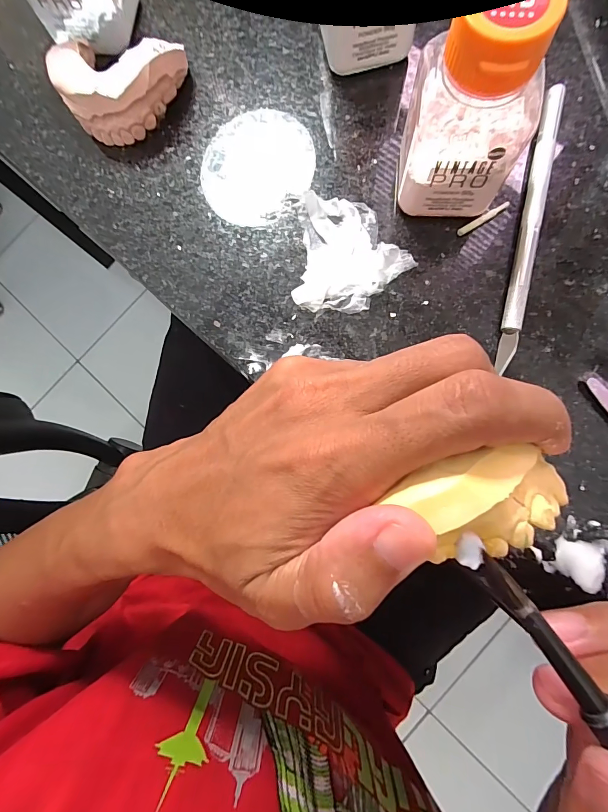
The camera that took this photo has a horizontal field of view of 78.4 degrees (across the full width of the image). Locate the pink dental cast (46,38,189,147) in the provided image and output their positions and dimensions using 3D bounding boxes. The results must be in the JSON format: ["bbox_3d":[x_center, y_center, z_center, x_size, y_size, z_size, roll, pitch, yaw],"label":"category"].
[{"bbox_3d":[-0.088,-0.156,0.180,0.058,0.025,0.045,-2,84,5],"label":"pink dental cast"}]

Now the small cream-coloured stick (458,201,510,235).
[{"bbox_3d":[0.081,-0.085,0.169,0.025,0.004,0.004,-29,82,1],"label":"small cream-coloured stick"}]

